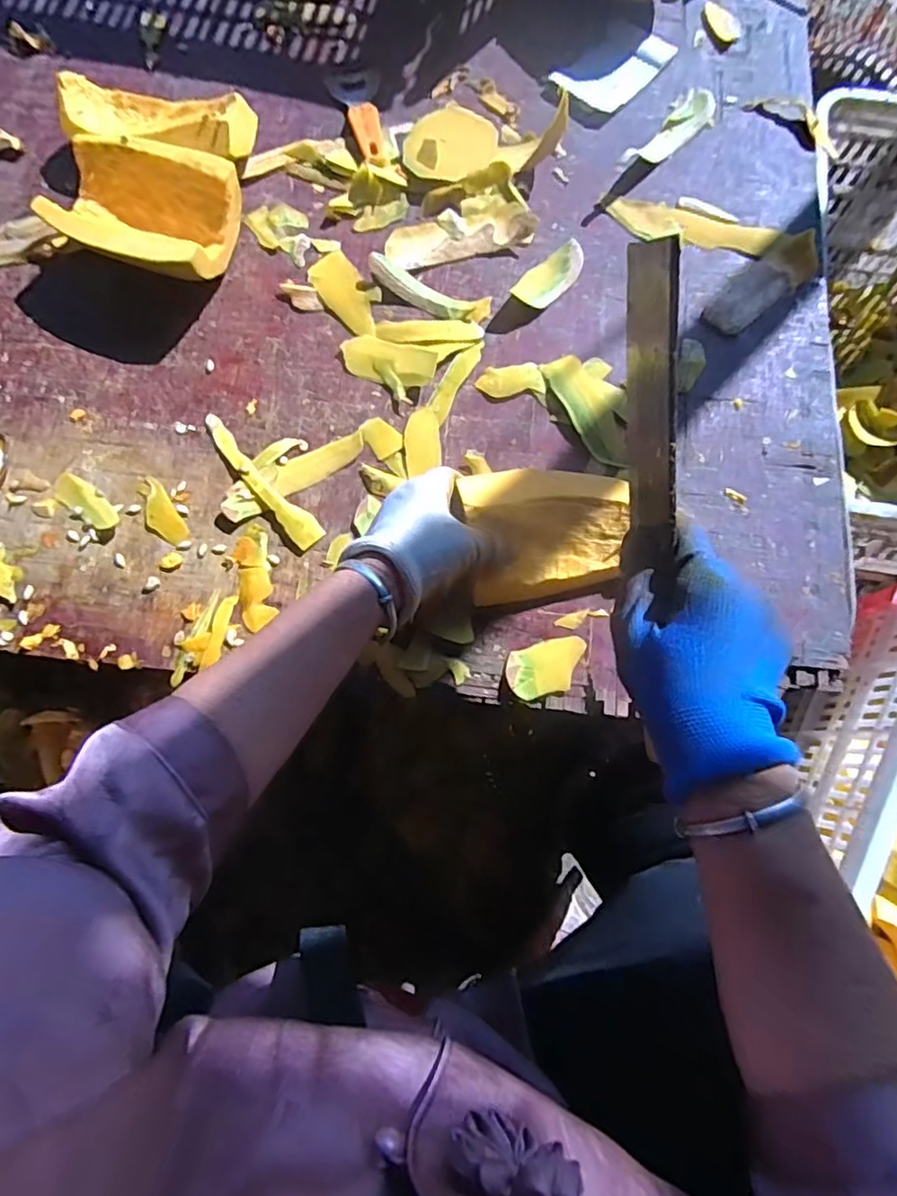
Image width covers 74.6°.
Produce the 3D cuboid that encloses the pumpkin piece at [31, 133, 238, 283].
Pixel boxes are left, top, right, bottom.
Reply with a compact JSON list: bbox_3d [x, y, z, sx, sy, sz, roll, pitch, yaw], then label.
[{"bbox_3d":[-0.273,-0.339,0.532,0.158,0.059,0.112,15,77,6],"label":"pumpkin piece"}]

